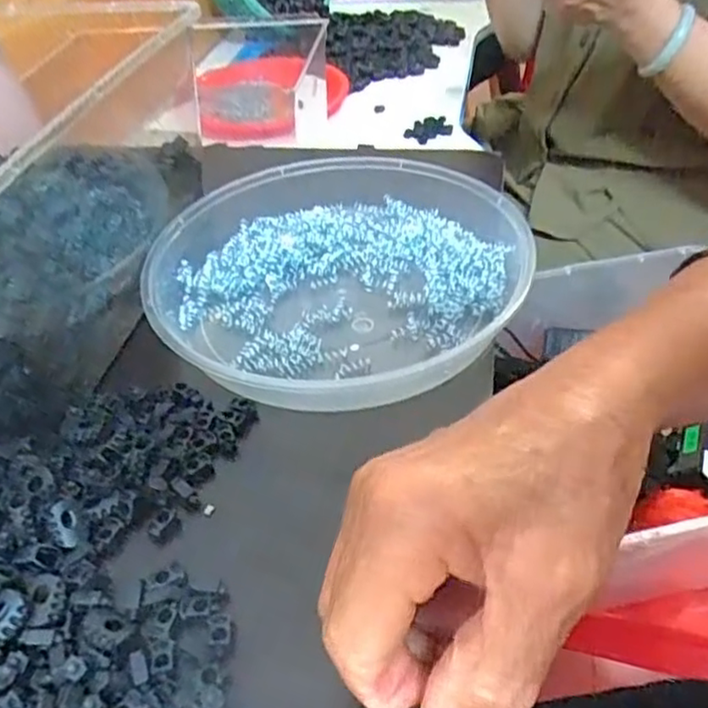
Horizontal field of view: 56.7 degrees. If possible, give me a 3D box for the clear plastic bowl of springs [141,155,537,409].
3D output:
[{"bbox_3d":[-0.012,-0.063,0.417,0.225,0.044,0.216,-2,44,2],"label":"clear plastic bowl of springs"}]

